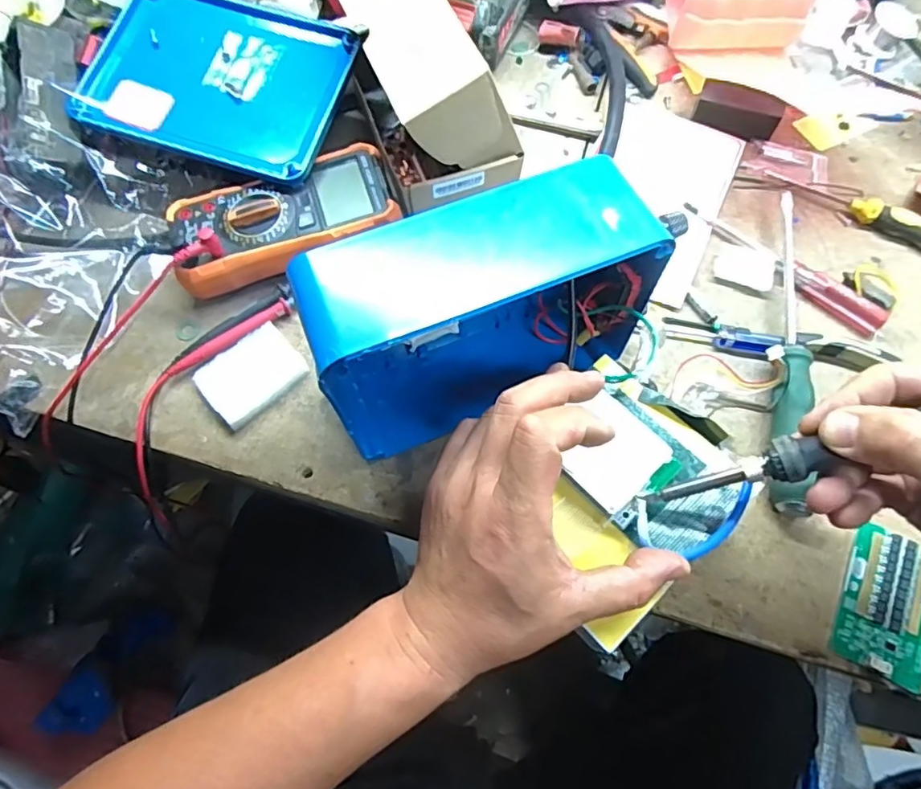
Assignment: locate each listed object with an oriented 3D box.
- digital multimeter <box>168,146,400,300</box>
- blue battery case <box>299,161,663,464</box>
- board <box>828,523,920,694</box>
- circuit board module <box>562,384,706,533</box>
[{"bbox_3d":[-0.137,-0.138,0.438,0.169,0.034,0.086,-21,69,-6],"label":"digital multimeter"},{"bbox_3d":[0.011,-0.045,0.356,0.194,0.152,0.071,-21,69,-6],"label":"blue battery case"},{"bbox_3d":[0.268,0.130,0.351,0.054,0.005,0.087,26,71,12],"label":"board"},{"bbox_3d":[0.095,0.036,0.324,0.065,0.014,0.066,-42,72,-13],"label":"circuit board module"}]

